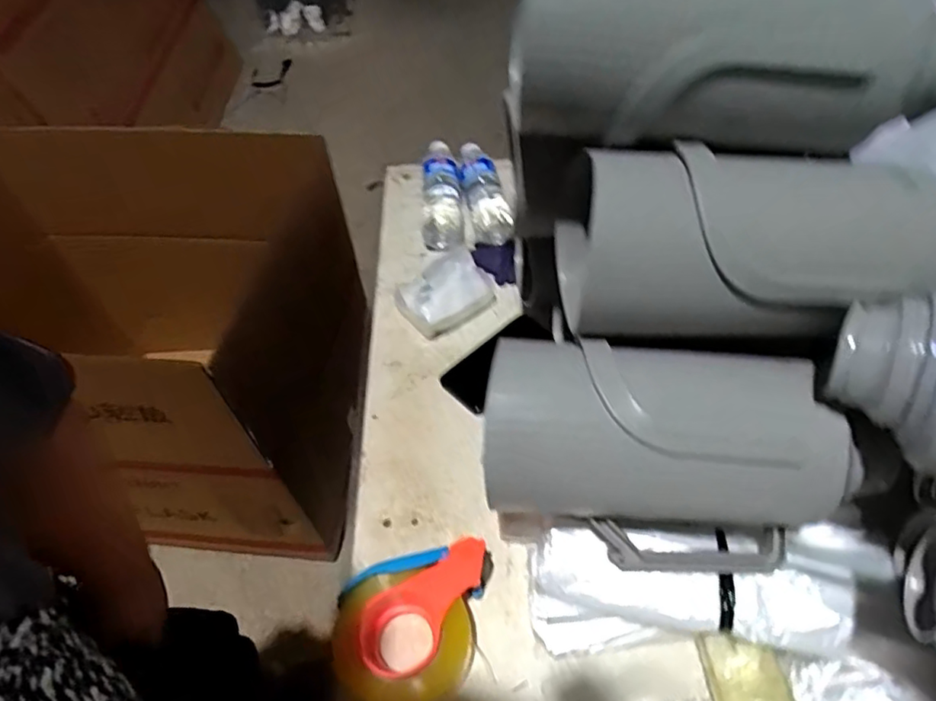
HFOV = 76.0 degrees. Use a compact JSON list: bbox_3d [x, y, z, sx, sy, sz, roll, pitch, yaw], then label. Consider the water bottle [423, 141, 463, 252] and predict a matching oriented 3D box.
[{"bbox_3d":[-0.044,-0.272,0.998,0.063,0.063,0.255,-4,52,1],"label":"water bottle"}]

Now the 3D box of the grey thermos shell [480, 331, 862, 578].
[{"bbox_3d":[0.178,0.093,0.553,0.308,0.171,0.148,0,53,4],"label":"grey thermos shell"}]

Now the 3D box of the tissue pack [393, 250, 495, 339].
[{"bbox_3d":[-0.033,-0.086,0.860,0.131,0.064,0.095,-30,56,-17],"label":"tissue pack"}]

